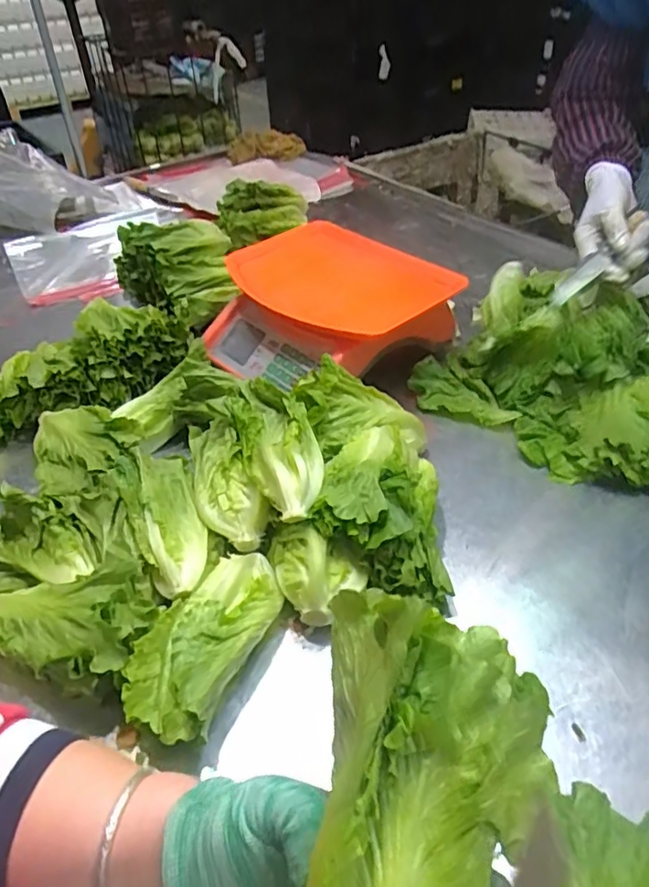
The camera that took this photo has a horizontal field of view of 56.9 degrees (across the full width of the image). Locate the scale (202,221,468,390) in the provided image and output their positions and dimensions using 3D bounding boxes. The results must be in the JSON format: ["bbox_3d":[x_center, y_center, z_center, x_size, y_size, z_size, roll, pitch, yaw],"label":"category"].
[{"bbox_3d":[-0.001,-0.178,0.818,0.294,0.100,0.280,28,50,30],"label":"scale"}]

